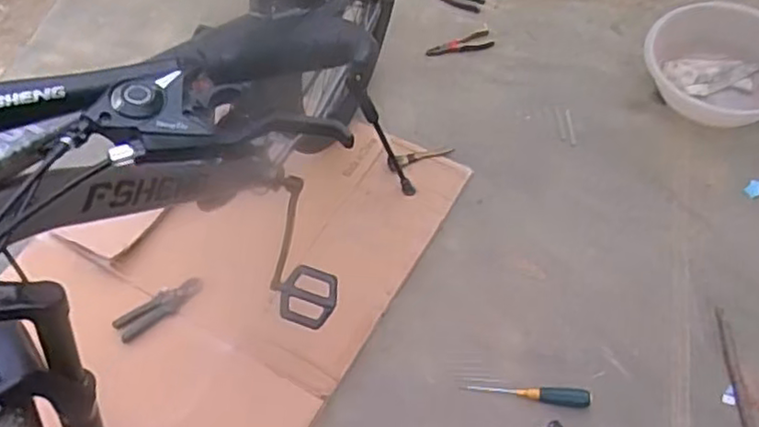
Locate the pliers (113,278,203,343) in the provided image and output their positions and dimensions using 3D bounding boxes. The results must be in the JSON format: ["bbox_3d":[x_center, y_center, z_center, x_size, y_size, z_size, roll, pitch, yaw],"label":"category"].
[{"bbox_3d":[-0.416,0.174,1.251,0.171,0.022,0.053,-33,64,-17],"label":"pliers"}]

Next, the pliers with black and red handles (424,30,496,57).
[{"bbox_3d":[0.198,-0.407,1.617,0.165,0.014,0.053,-19,60,-8],"label":"pliers with black and red handles"}]

